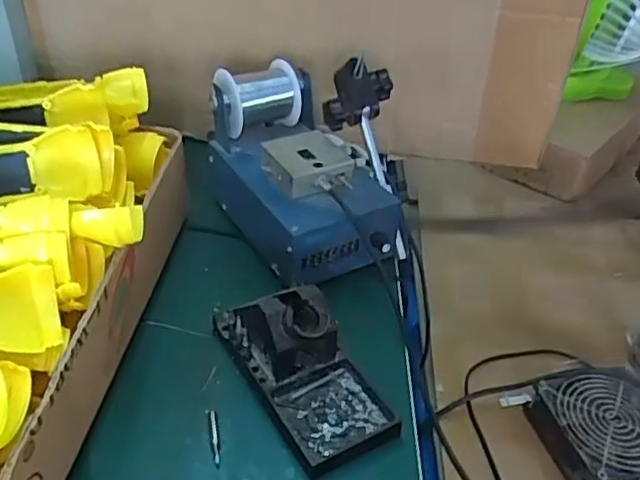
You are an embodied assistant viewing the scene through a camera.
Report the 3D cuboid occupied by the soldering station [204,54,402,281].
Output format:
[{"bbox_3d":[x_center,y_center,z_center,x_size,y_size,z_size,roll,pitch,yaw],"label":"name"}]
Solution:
[{"bbox_3d":[-0.006,-0.070,0.599,0.164,0.137,0.197,-12,40,-20],"label":"soldering station"}]

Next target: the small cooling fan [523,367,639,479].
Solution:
[{"bbox_3d":[0.288,0.193,0.645,0.134,0.042,0.127,-12,42,-16],"label":"small cooling fan"}]

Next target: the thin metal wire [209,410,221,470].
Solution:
[{"bbox_3d":[-0.073,0.136,0.440,0.006,0.006,0.043,-7,41,-11],"label":"thin metal wire"}]

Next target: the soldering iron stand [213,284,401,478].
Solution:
[{"bbox_3d":[-0.013,0.080,0.464,0.076,0.070,0.157,-19,43,-27],"label":"soldering iron stand"}]

